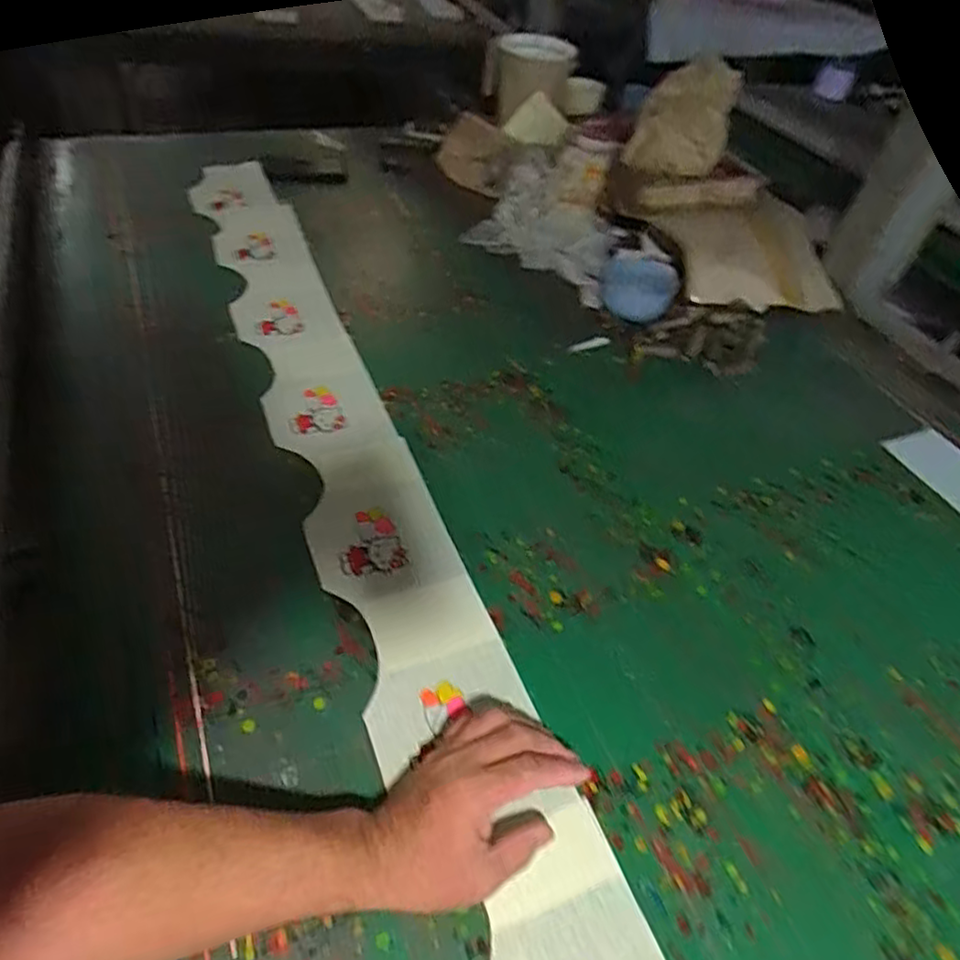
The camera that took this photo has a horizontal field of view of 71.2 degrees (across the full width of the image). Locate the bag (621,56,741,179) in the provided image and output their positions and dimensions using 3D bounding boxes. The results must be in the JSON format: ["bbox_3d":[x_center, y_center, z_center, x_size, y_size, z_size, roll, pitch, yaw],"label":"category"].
[{"bbox_3d":[0.337,-0.602,1.108,0.150,0.153,0.176,19,46,8],"label":"bag"}]

